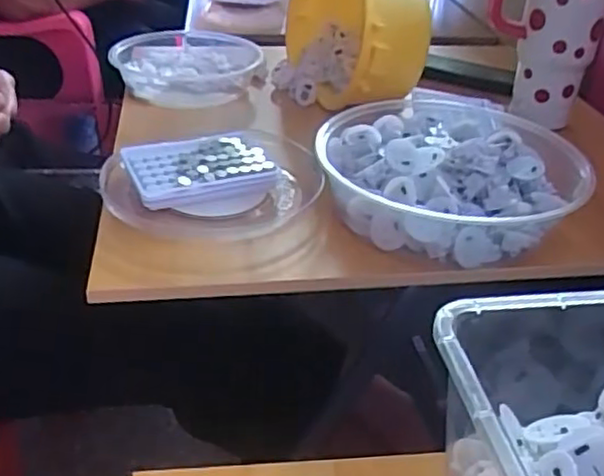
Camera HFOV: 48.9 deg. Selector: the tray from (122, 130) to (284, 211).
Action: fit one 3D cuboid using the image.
[{"bbox_3d":[-0.094,-0.064,0.606,0.122,0.019,0.088,-12,35,-21],"label":"tray"}]

